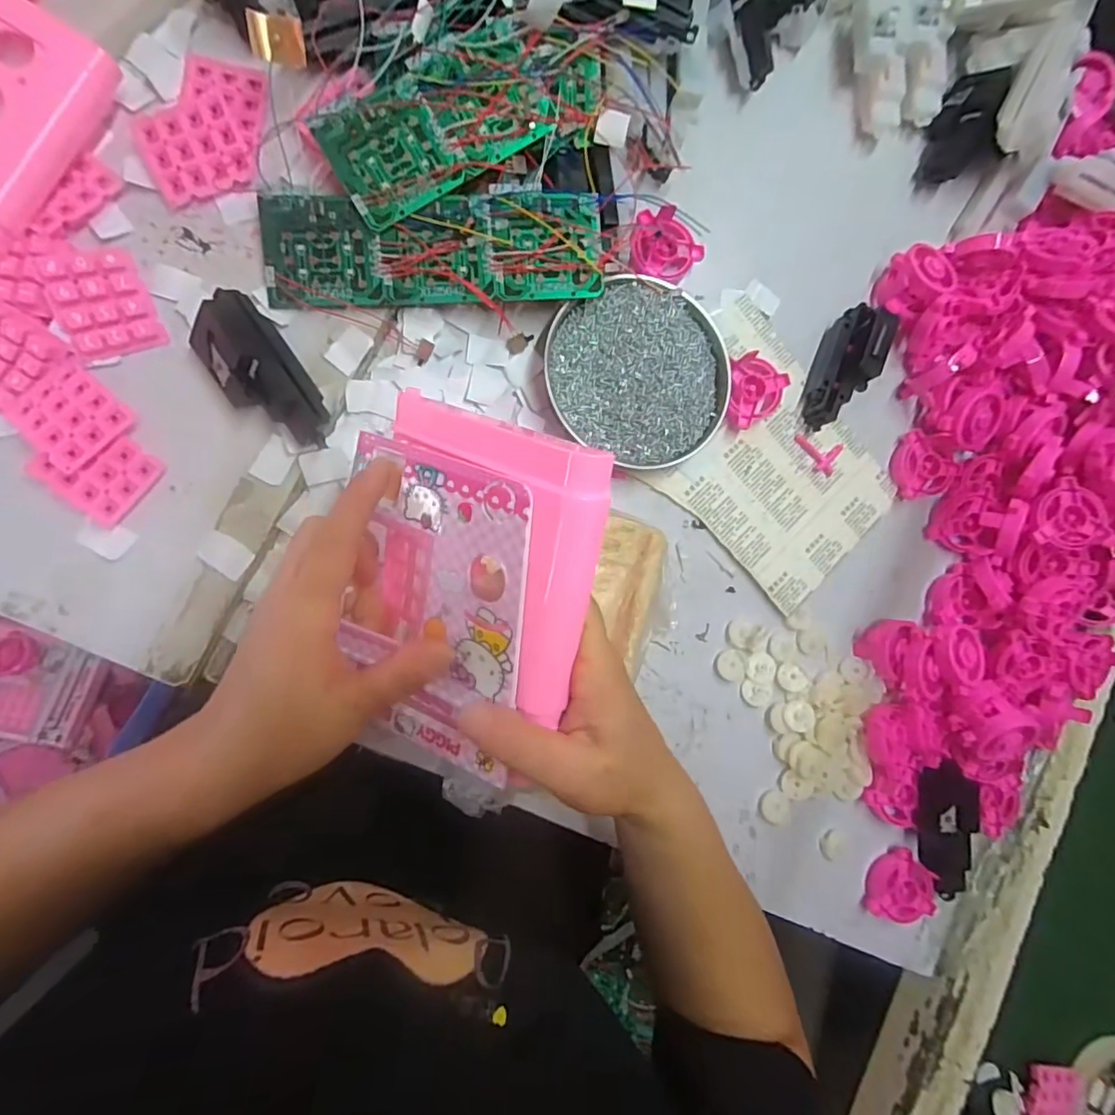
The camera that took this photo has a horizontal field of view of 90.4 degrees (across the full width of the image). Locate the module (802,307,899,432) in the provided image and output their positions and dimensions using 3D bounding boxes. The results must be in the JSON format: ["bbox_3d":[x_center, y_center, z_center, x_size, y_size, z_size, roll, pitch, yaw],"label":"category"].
[{"bbox_3d":[0.225,-0.145,0.427,0.041,0.030,0.094,21,86,-9],"label":"module"}]

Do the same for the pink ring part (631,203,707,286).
[{"bbox_3d":[0.081,-0.228,0.409,0.053,0.017,0.046,17,86,-10],"label":"pink ring part"}]

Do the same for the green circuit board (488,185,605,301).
[{"bbox_3d":[-0.008,-0.208,0.366,0.072,0.008,0.068,-2,96,-4],"label":"green circuit board"}]

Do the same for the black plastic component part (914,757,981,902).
[{"bbox_3d":[0.300,0.215,0.424,0.036,0.021,0.108,0,89,-10],"label":"black plastic component part"}]

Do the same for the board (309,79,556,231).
[{"bbox_3d":[-0.078,-0.269,0.356,0.131,0.017,0.064,-30,94,-9],"label":"board"}]

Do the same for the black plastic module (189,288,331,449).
[{"bbox_3d":[-0.181,-0.110,0.340,0.048,0.032,0.100,-36,95,-9],"label":"black plastic module"}]

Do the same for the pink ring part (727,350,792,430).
[{"bbox_3d":[0.151,-0.124,0.422,0.046,0.018,0.052,4,88,-10],"label":"pink ring part"}]

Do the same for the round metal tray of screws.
[{"bbox_3d":[0.060,-0.135,0.403,0.133,0.021,0.125,0,89,-10],"label":"round metal tray of screws"}]

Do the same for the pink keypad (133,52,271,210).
[{"bbox_3d":[-0.222,-0.270,0.347,0.066,0.017,0.098,12,87,-10],"label":"pink keypad"}]

